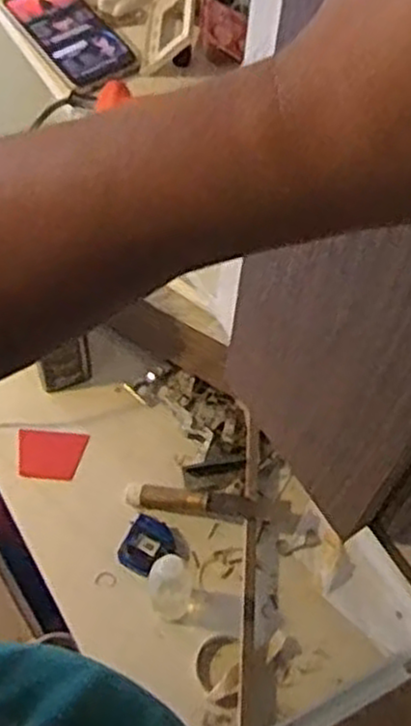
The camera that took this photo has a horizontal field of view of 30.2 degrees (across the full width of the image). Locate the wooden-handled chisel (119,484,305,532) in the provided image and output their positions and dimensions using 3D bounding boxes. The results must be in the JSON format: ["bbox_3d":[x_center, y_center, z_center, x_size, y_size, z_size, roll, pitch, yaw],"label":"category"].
[{"bbox_3d":[0.007,0.213,1.153,0.253,0.033,0.043,9,59,2],"label":"wooden-handled chisel"}]

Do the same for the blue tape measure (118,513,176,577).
[{"bbox_3d":[-0.084,0.268,1.125,0.069,0.032,0.083,29,62,13],"label":"blue tape measure"}]

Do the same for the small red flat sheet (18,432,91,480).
[{"bbox_3d":[-0.243,0.146,1.206,0.104,0.006,0.075,3,68,-1],"label":"small red flat sheet"}]

